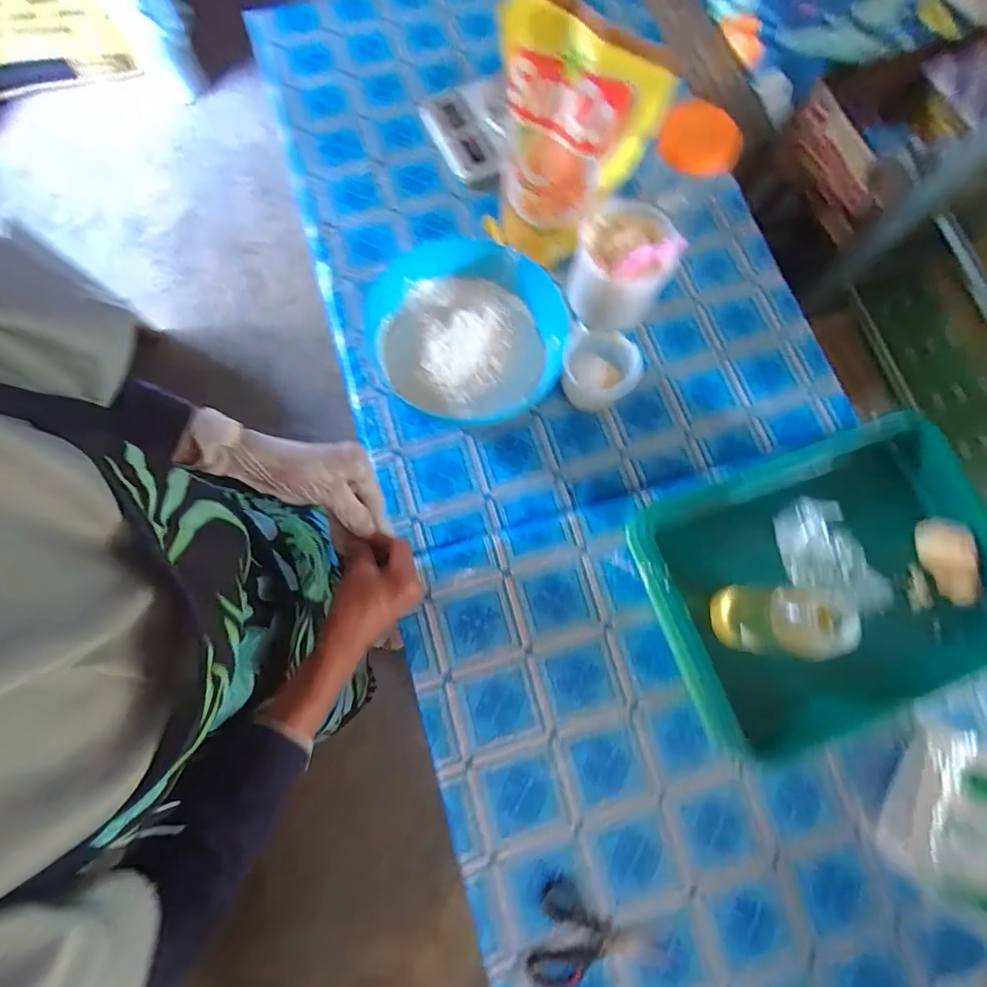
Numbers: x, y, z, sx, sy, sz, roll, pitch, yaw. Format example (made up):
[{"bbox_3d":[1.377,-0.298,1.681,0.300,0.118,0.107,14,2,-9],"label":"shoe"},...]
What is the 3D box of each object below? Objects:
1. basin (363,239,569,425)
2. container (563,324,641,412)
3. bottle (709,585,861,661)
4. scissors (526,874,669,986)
[{"bbox_3d":[-0.038,-0.208,0.649,0.264,0.087,0.238,32,78,5],"label":"basin"},{"bbox_3d":[0.144,-0.164,0.649,0.100,0.081,0.095,0,77,-2],"label":"container"},{"bbox_3d":[0.267,0.121,0.455,0.054,0.147,0.064,1,77,-1],"label":"bottle"},{"bbox_3d":[0.108,0.473,0.491,0.135,0.006,0.097,21,77,3],"label":"scissors"}]

